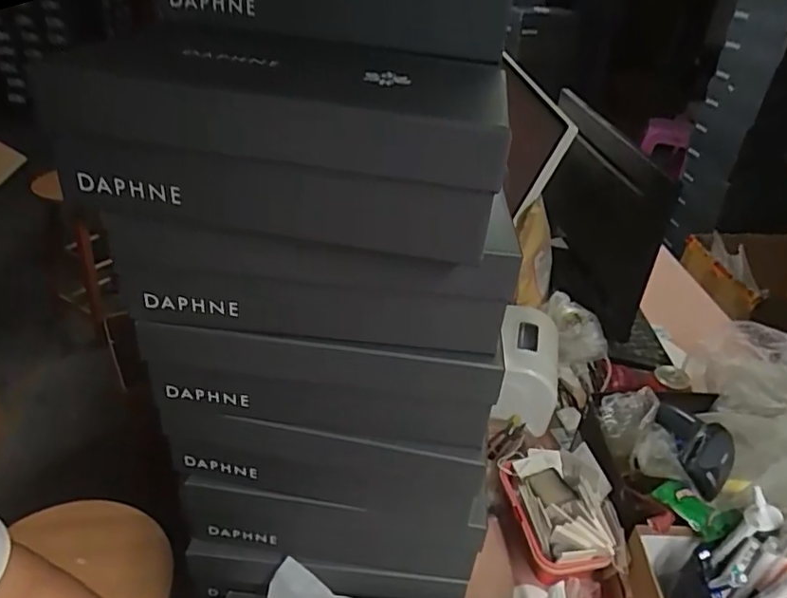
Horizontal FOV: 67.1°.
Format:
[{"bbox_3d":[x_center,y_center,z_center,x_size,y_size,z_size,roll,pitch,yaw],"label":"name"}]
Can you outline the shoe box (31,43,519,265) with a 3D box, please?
[{"bbox_3d":[-0.071,-0.129,0.437,0.291,0.108,0.162,8,33,5],"label":"shoe box"}]

